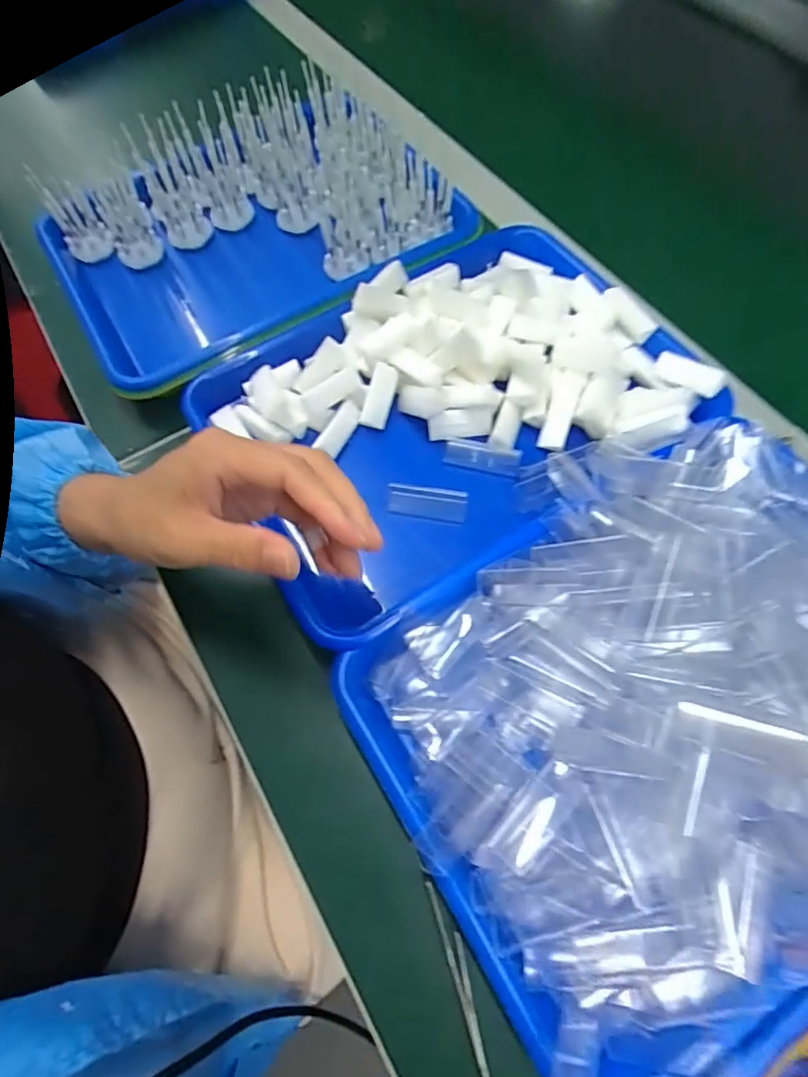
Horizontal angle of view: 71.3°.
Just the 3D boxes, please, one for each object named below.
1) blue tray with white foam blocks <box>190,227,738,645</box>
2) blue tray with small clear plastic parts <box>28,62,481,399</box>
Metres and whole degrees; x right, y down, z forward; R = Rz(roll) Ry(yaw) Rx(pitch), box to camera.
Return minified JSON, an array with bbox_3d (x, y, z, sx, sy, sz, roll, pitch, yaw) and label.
[{"bbox_3d":[0.029,-0.094,0.406,0.320,0.042,0.240,-31,67,-11],"label":"blue tray with white foam blocks"},{"bbox_3d":[-0.126,-0.264,0.463,0.312,0.082,0.229,-29,67,-10],"label":"blue tray with small clear plastic parts"}]

